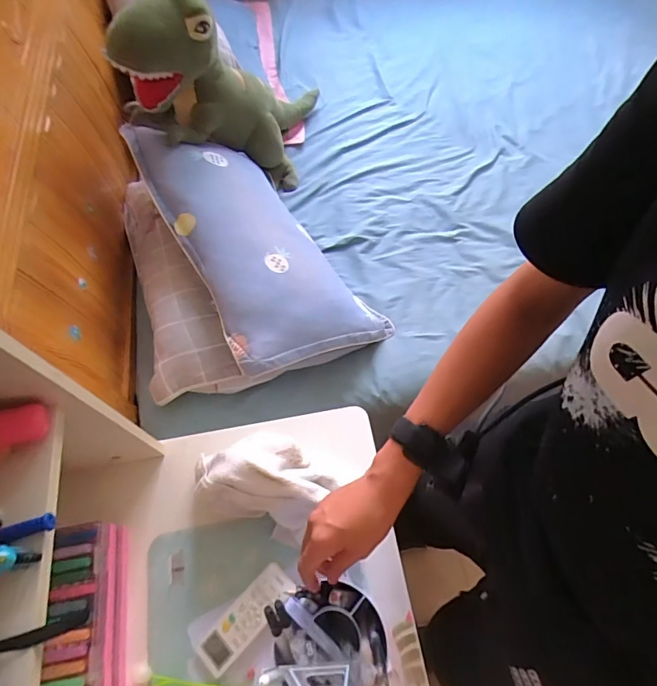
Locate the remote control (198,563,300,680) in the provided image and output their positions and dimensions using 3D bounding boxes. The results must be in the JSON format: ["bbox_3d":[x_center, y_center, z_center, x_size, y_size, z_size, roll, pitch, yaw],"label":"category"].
[{"bbox_3d":[-0.100,0.336,0.544,0.046,0.023,0.130,41,71,19],"label":"remote control"}]

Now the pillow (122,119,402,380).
[{"bbox_3d":[-0.145,-0.239,0.996,0.388,0.100,0.643,-13,65,-41],"label":"pillow"}]

